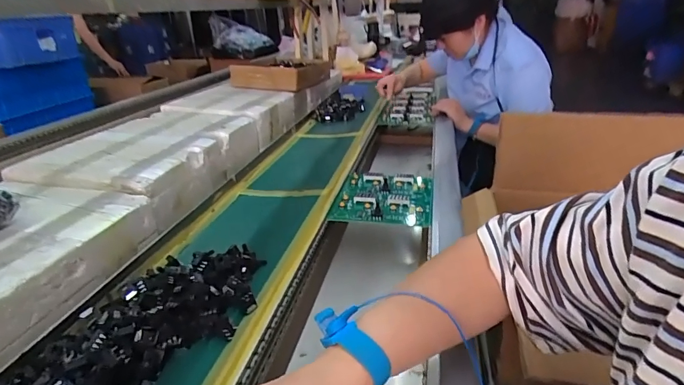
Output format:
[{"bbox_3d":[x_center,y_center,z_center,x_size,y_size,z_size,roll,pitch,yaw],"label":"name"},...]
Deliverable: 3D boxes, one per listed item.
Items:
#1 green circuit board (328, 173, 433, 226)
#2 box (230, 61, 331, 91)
[{"bbox_3d":[0.077,0.007,0.762,0.165,0.022,0.177,3,24,11],"label":"green circuit board"},{"bbox_3d":[-0.196,-0.419,1.462,0.243,0.074,0.355,4,24,14],"label":"box"}]

